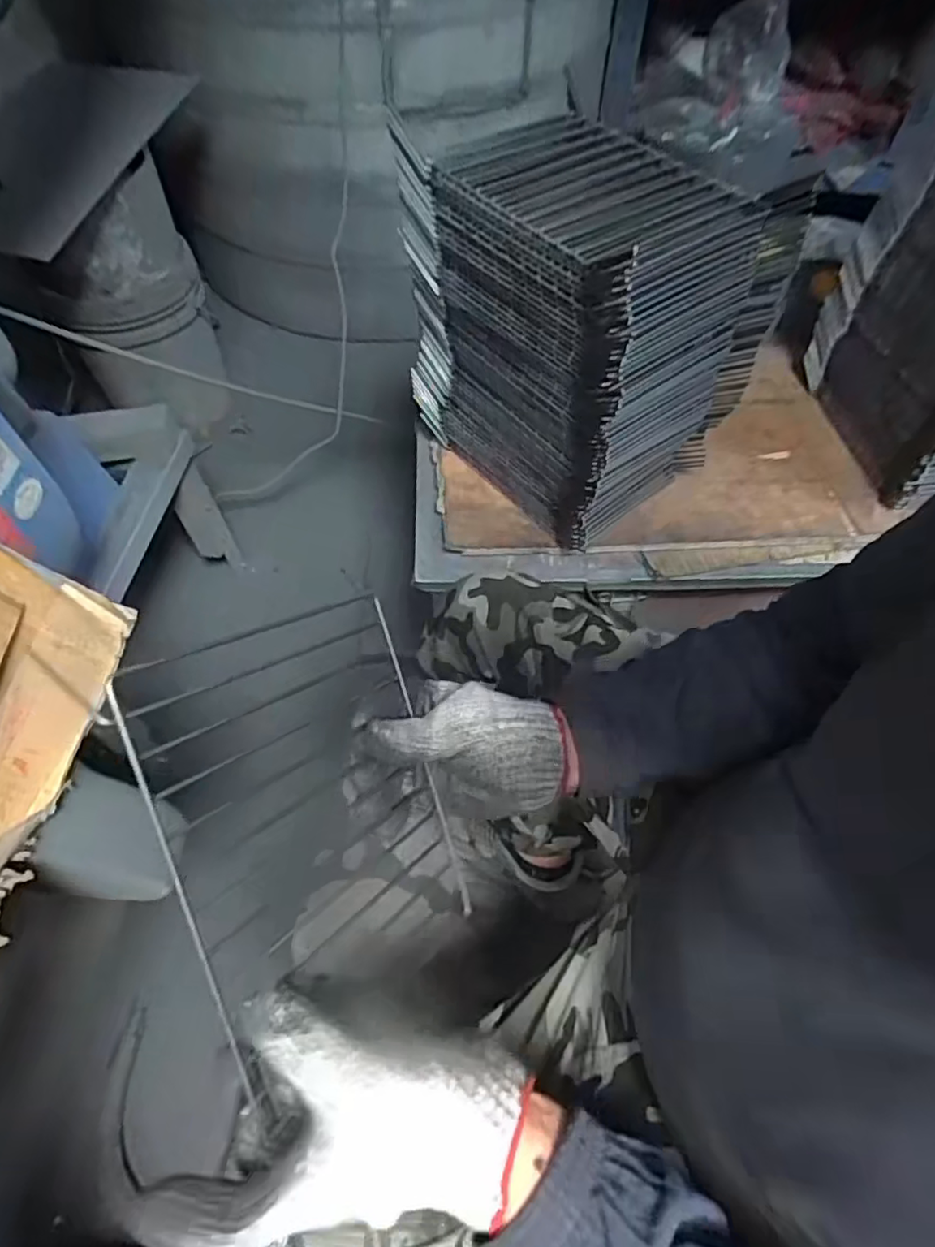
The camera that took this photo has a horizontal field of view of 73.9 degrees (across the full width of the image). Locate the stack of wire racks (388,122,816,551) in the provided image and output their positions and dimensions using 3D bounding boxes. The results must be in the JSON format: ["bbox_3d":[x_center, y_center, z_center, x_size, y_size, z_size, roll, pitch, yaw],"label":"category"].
[{"bbox_3d":[0.113,-0.291,0.669,0.238,0.324,0.282,-37,65,-22],"label":"stack of wire racks"}]

